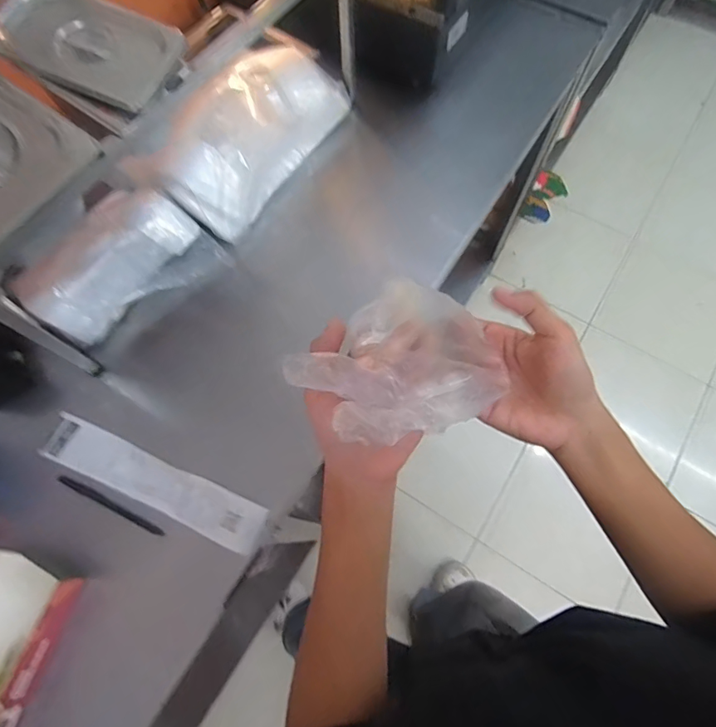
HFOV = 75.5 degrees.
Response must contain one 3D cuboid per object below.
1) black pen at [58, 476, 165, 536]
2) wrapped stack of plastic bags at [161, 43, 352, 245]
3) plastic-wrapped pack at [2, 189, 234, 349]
[{"bbox_3d":[-0.300,0.172,0.560,0.147,0.014,0.011,26,72,10],"label":"black pen"},{"bbox_3d":[-0.150,-0.341,0.681,0.142,0.090,0.315,34,74,12],"label":"wrapped stack of plastic bags"},{"bbox_3d":[-0.316,-0.135,0.621,0.243,0.086,0.128,-38,74,-12],"label":"plastic-wrapped pack"}]

